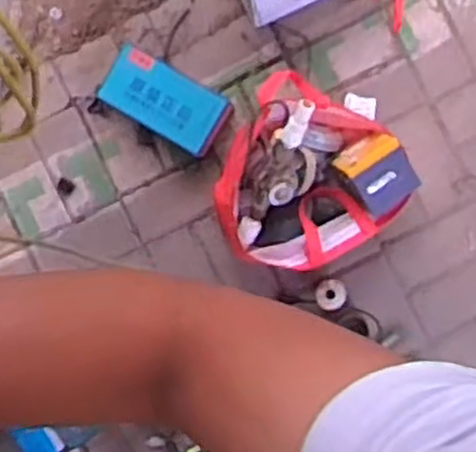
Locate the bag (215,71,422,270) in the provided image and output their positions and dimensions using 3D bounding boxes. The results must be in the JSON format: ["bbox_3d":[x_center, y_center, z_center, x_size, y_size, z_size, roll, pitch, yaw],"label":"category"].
[{"bbox_3d":[0.132,-0.071,1.392,0.309,0.213,0.342,24,94,1],"label":"bag"}]

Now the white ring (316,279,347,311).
[{"bbox_3d":[0.169,0.125,1.450,0.052,0.039,0.054,0,93,3],"label":"white ring"}]

